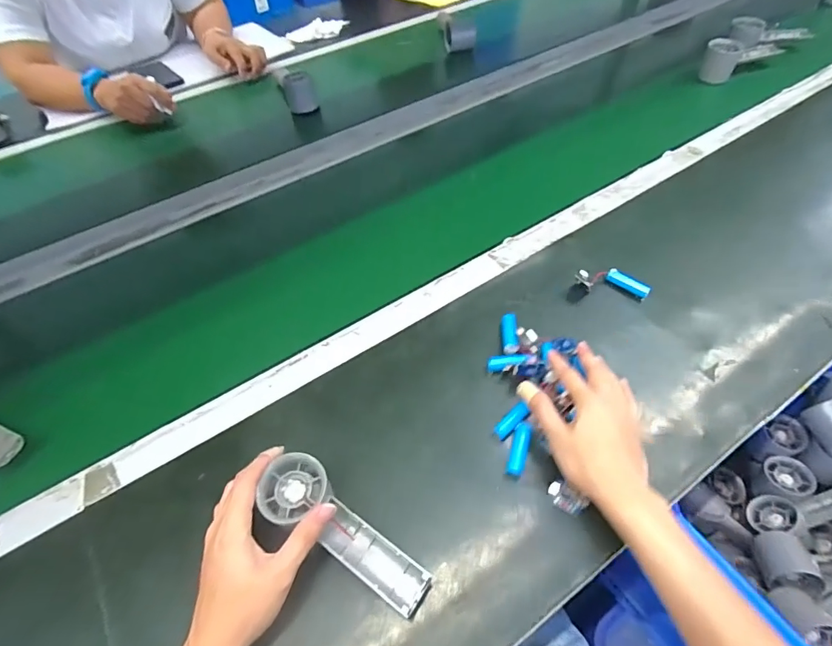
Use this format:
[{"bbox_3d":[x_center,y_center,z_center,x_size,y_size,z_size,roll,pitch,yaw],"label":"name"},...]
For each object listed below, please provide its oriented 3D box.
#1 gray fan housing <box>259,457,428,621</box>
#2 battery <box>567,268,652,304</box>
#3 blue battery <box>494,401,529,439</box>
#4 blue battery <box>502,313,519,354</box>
[{"bbox_3d":[-0.060,0.172,0.368,0.157,0.025,0.051,37,64,11],"label":"gray fan housing"},{"bbox_3d":[0.233,-0.048,0.543,0.090,0.027,0.035,0,55,4],"label":"battery"},{"bbox_3d":[0.095,0.100,0.450,0.040,0.015,0.016,-37,61,-20],"label":"blue battery"},{"bbox_3d":[0.107,0.009,0.508,0.018,0.014,0.059,4,43,6],"label":"blue battery"}]

